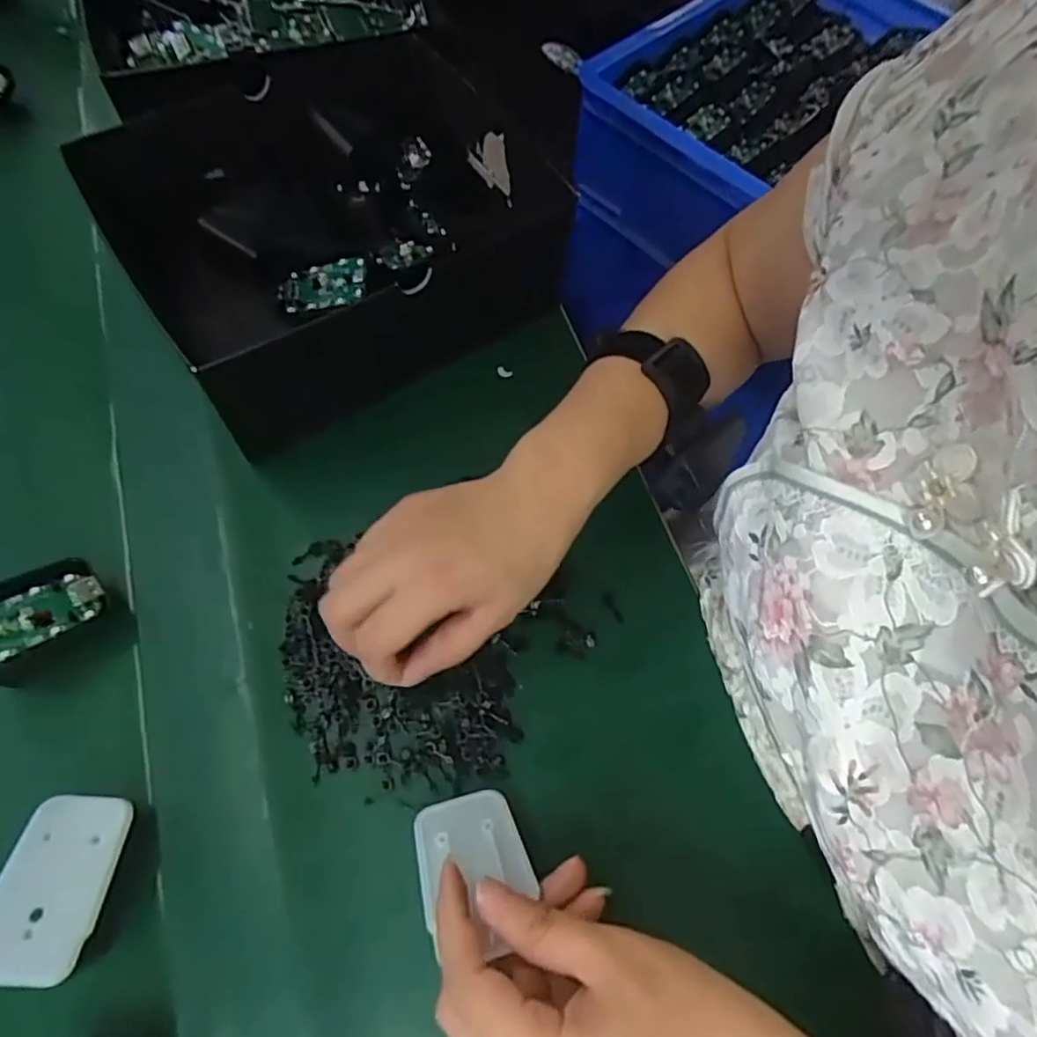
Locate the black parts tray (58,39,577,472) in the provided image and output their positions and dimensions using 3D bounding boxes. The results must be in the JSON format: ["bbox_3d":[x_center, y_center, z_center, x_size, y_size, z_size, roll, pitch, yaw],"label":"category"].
[{"bbox_3d":[-0.118,-0.191,0.429,0.256,0.093,0.208,-33,70,-16],"label":"black parts tray"}]

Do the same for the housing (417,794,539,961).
[{"bbox_3d":[-0.019,0.150,0.276,0.046,0.009,0.063,-8,36,-13],"label":"housing"}]

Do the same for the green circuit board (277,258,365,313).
[{"bbox_3d":[-0.129,-0.153,0.421,0.063,0.004,0.032,-5,81,17],"label":"green circuit board"}]

